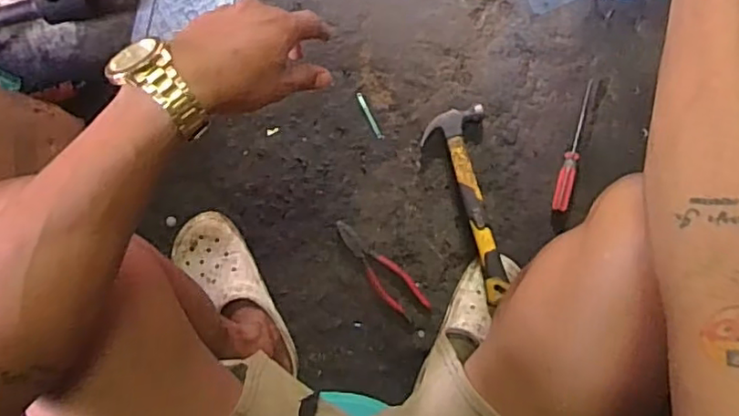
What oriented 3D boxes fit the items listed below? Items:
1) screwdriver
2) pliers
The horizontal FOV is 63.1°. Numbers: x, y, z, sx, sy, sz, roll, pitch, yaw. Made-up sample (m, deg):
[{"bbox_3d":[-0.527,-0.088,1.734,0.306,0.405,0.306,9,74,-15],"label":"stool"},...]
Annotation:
[{"bbox_3d":[0.295,-0.090,0.867,0.020,0.020,0.193,14,89,-1],"label":"screwdriver"},{"bbox_3d":[0.015,0.087,0.868,0.049,0.011,0.172,-39,90,-1],"label":"pliers"}]

